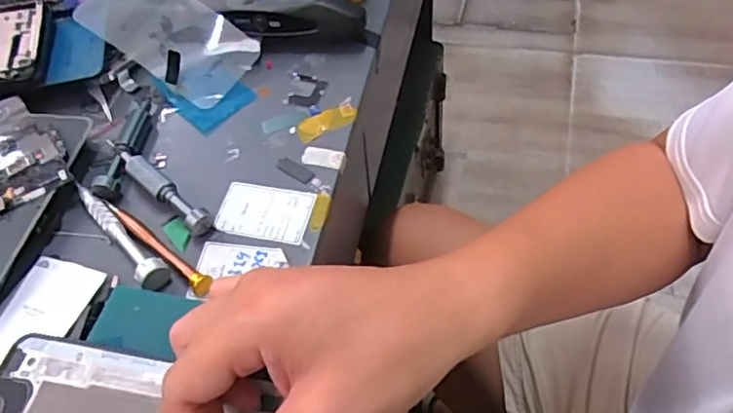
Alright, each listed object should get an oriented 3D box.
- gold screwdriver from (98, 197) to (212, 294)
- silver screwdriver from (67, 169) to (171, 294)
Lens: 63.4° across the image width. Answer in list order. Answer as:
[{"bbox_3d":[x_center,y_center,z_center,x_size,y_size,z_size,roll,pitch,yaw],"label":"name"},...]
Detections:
[{"bbox_3d":[-0.131,0.023,0.368,0.099,0.008,0.010,33,63,26],"label":"gold screwdriver"},{"bbox_3d":[-0.156,0.012,0.373,0.018,0.014,0.110,-35,58,-19],"label":"silver screwdriver"}]

